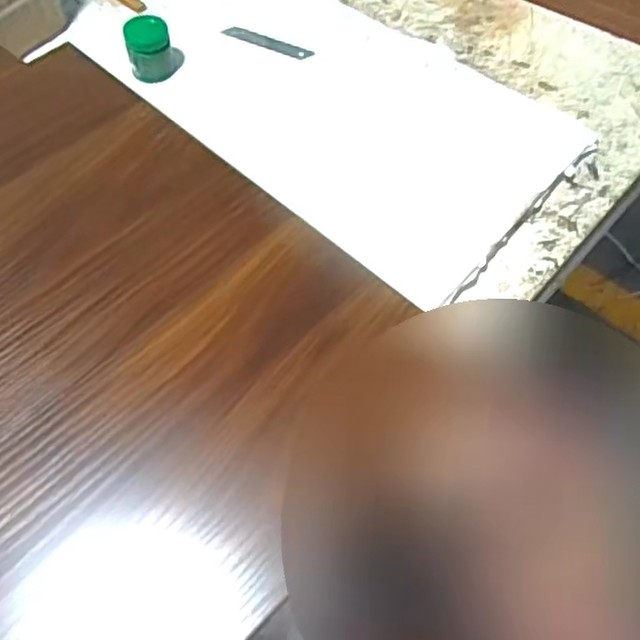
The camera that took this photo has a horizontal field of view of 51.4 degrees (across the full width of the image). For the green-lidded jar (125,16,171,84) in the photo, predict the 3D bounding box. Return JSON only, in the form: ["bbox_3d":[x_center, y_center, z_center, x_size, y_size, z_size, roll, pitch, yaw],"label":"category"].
[{"bbox_3d":[-0.156,-0.247,0.607,0.038,0.048,0.030,-11,61,-7],"label":"green-lidded jar"}]

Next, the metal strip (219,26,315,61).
[{"bbox_3d":[-0.051,-0.273,0.652,0.092,0.004,0.017,23,62,12],"label":"metal strip"}]

